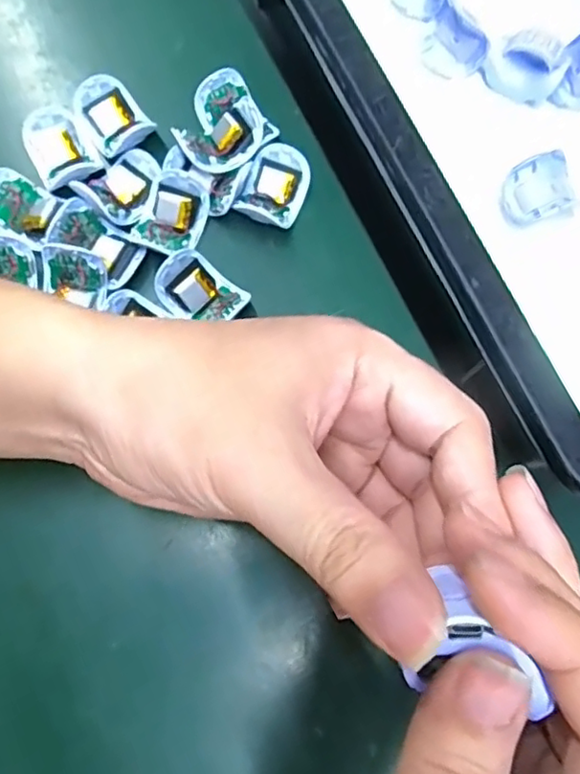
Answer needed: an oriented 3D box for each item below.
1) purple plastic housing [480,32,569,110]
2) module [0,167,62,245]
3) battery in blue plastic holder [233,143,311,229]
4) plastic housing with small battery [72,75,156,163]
[{"bbox_3d":[0.121,-0.165,0.320,0.039,0.026,0.021,21,77,2],"label":"purple plastic housing"},{"bbox_3d":[-0.131,-0.088,0.298,0.031,0.019,0.028,23,77,2],"label":"module"},{"bbox_3d":[-0.008,-0.099,0.309,0.029,0.016,0.041,20,77,4],"label":"battery in blue plastic holder"},{"bbox_3d":[-0.091,-0.136,0.314,0.031,0.015,0.039,-34,81,-10],"label":"plastic housing with small battery"}]

